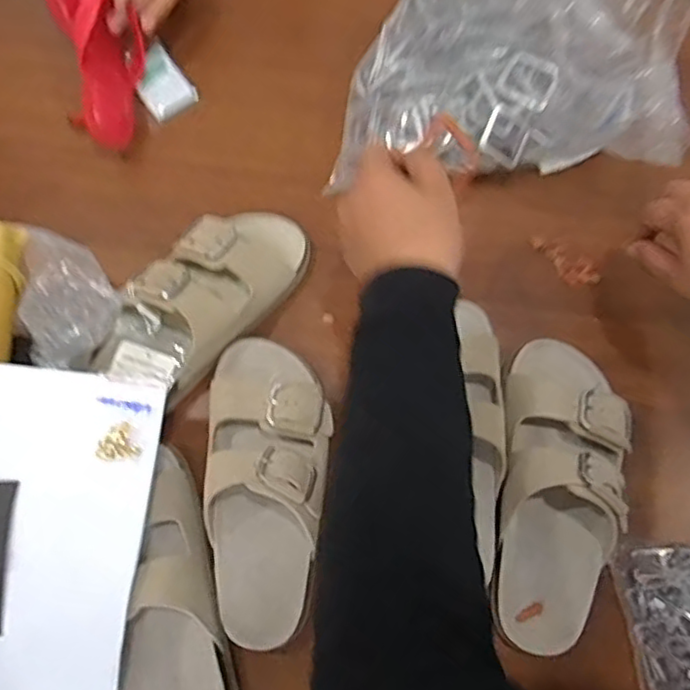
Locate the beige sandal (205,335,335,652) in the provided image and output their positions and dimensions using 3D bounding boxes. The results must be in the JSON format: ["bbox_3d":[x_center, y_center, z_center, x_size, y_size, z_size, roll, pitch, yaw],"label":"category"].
[{"bbox_3d":[-0.060,0.109,0.520,0.096,0.077,0.248,-2,73,1],"label":"beige sandal"}]

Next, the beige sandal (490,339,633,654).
[{"bbox_3d":[0.171,0.111,0.509,0.098,0.080,0.243,10,74,5],"label":"beige sandal"}]

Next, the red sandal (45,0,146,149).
[{"bbox_3d":[-0.245,-0.310,0.649,0.072,0.058,0.239,-16,86,-3],"label":"red sandal"}]

